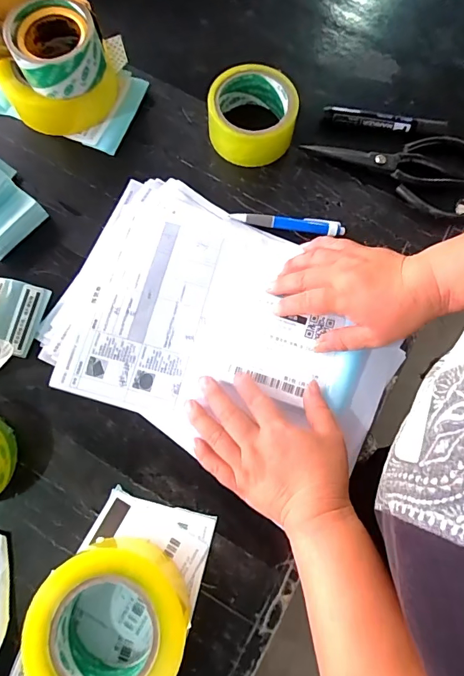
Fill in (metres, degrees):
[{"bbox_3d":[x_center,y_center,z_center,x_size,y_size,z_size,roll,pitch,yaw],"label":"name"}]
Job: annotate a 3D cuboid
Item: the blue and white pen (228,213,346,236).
[{"bbox_3d":[0.061,-0.125,0.466,0.122,0.010,0.018,4,76,0],"label":"blue and white pen"}]

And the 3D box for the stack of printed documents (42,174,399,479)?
[{"bbox_3d":[-0.005,-0.012,0.432,0.336,0.015,0.237,24,77,5],"label":"stack of printed documents"}]

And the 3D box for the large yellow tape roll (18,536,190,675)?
[{"bbox_3d":[-0.102,0.237,0.354,0.118,0.051,0.121,0,76,-1],"label":"large yellow tape roll"}]

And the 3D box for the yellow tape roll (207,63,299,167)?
[{"bbox_3d":[0.022,-0.249,0.478,0.093,0.046,0.095,0,76,-1],"label":"yellow tape roll"}]

